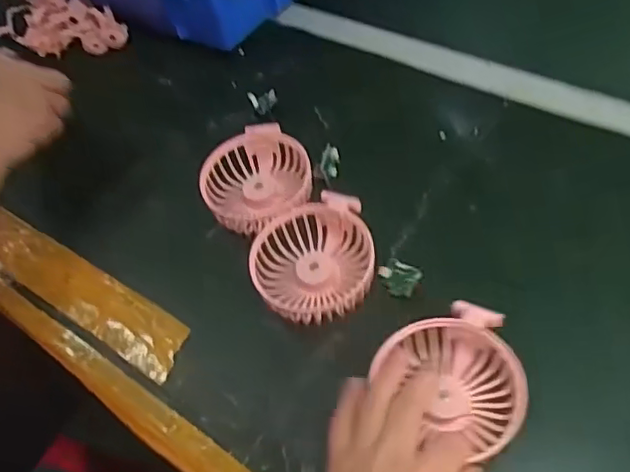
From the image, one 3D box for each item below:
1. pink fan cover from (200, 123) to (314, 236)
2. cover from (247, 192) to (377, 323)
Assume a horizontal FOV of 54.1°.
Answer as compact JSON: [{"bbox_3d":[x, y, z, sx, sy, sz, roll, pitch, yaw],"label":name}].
[{"bbox_3d":[-0.050,-0.049,0.511,0.087,0.028,0.089,-26,59,-11],"label":"pink fan cover"},{"bbox_3d":[-0.001,0.017,0.453,0.089,0.028,0.088,-19,58,-7],"label":"cover"}]

